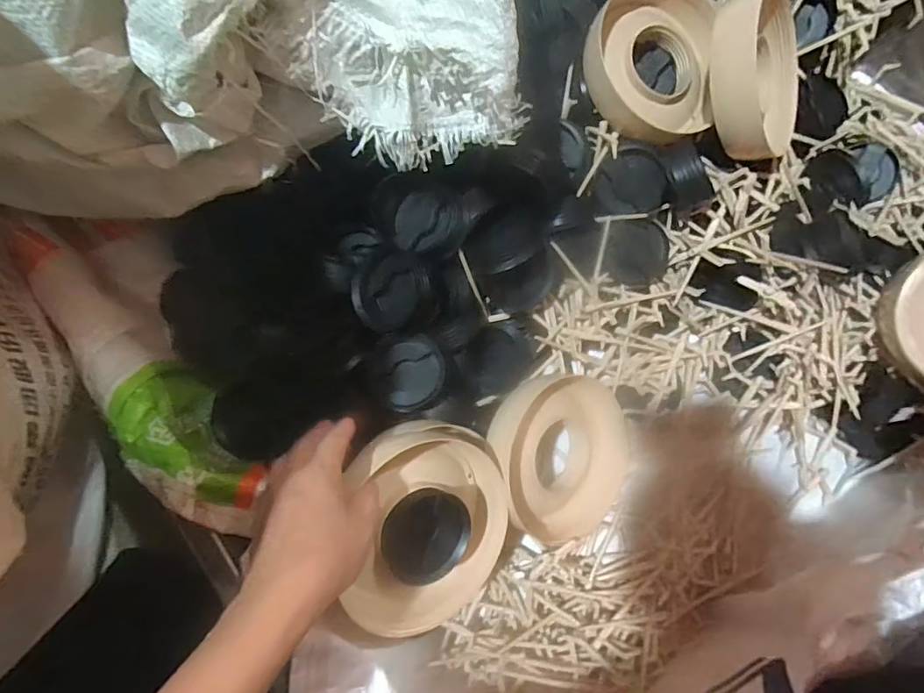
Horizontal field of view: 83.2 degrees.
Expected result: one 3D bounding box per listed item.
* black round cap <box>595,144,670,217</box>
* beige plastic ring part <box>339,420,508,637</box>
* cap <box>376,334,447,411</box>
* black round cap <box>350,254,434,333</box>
[{"bbox_3d":[0.174,-0.172,0.540,0.069,0.019,0.063,-6,104,23],"label":"black round cap"},{"bbox_3d":[-0.027,0.151,0.437,0.136,0.048,0.166,5,84,-30],"label":"beige plastic ring part"},{"bbox_3d":[-0.051,0.027,0.505,0.062,0.025,0.069,10,84,-21],"label":"cap"},{"bbox_3d":[-0.069,-0.052,0.487,0.068,0.017,0.071,-4,81,23],"label":"black round cap"}]

